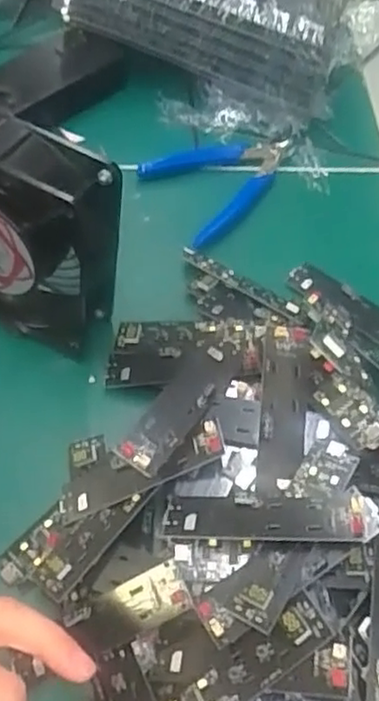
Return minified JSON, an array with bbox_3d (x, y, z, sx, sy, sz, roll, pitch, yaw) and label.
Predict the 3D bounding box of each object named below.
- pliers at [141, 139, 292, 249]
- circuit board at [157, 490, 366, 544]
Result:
[{"bbox_3d":[0.028,-0.126,0.486,0.107,0.012,0.077,-30,66,-19],"label":"pliers"},{"bbox_3d":[0.032,0.076,0.310,0.092,0.007,0.027,-4,36,13],"label":"circuit board"}]

